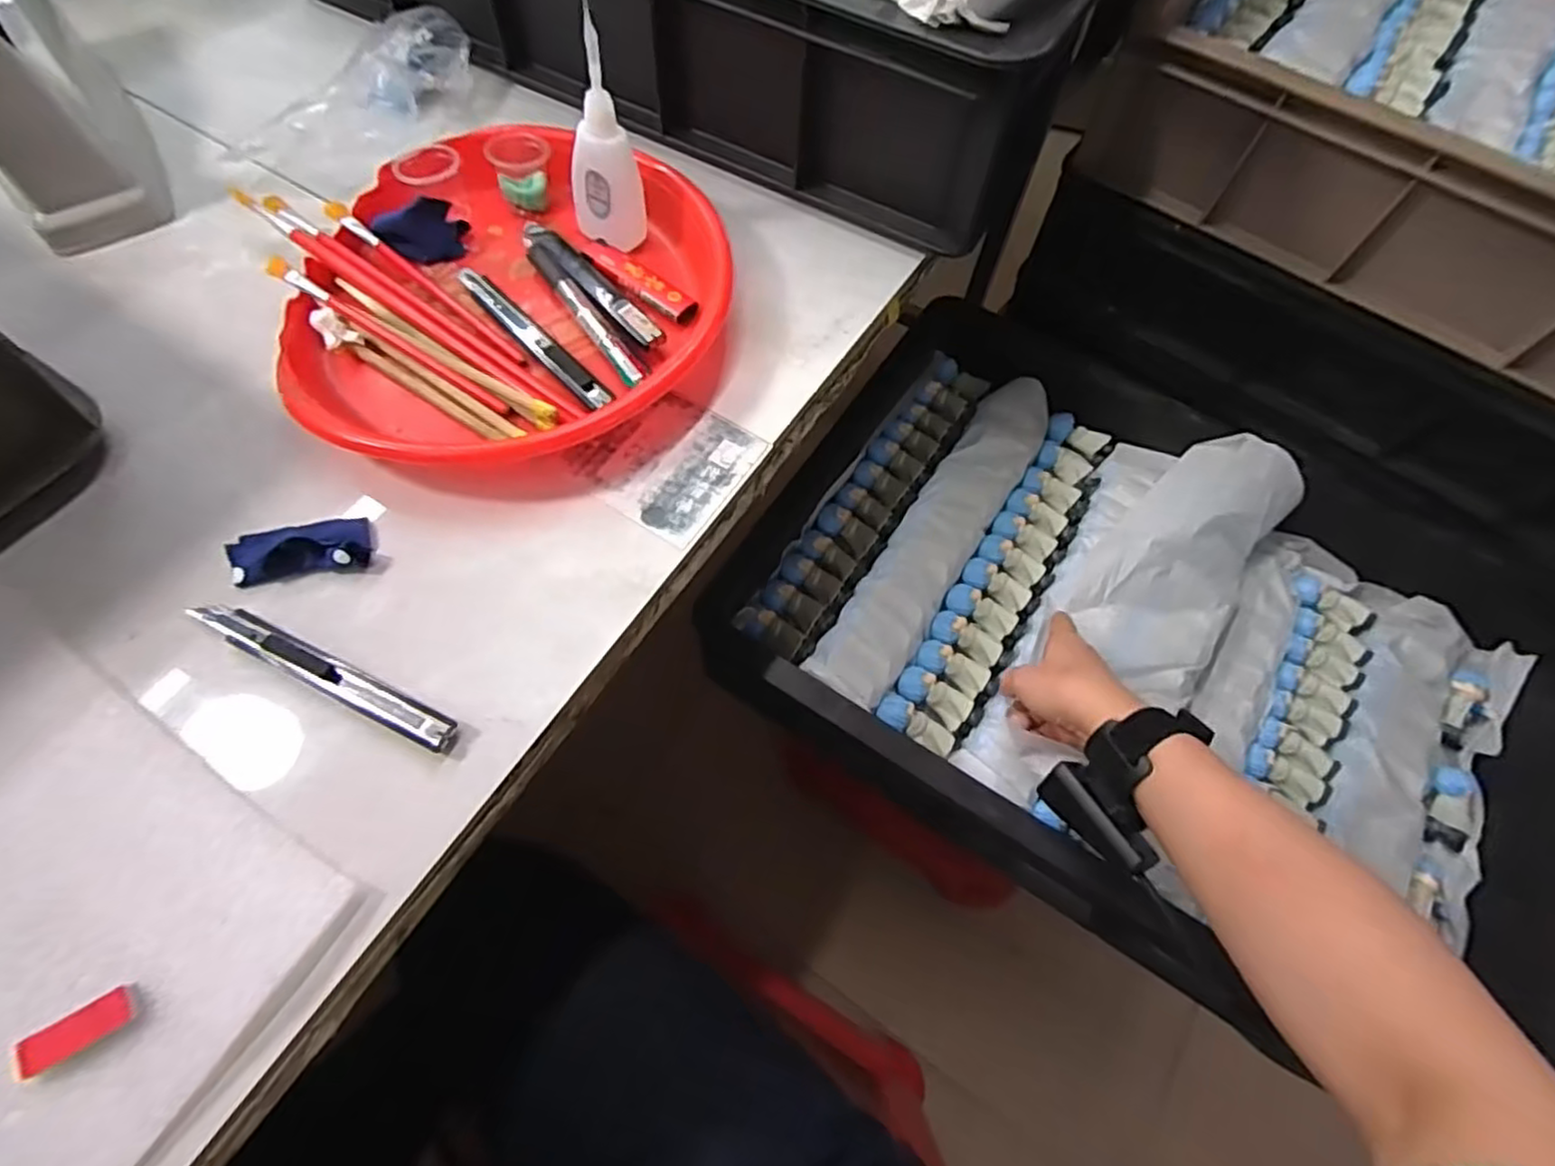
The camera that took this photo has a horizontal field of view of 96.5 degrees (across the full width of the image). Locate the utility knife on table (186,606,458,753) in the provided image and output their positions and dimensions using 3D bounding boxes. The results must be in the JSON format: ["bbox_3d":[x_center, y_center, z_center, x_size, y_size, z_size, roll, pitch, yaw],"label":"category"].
[{"bbox_3d":[-0.204,0.039,0.310,0.137,0.010,0.015,24,65,9],"label":"utility knife on table"}]

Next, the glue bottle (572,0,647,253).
[{"bbox_3d":[-0.101,-0.250,0.386,0.040,0.122,0.031,-14,66,-10],"label":"glue bottle"}]

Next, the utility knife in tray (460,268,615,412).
[{"bbox_3d":[-0.139,-0.141,0.393,0.014,0.009,0.136,-38,72,-19],"label":"utility knife in tray"}]

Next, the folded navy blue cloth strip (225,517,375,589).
[{"bbox_3d":[-0.231,-0.014,0.337,0.062,0.016,0.028,-17,66,-11],"label":"folded navy blue cloth strip"}]

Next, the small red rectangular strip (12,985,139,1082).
[{"bbox_3d":[-0.249,0.160,0.247,0.036,0.009,0.013,-28,69,-15],"label":"small red rectangular strip"}]

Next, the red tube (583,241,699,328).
[{"bbox_3d":[-0.083,-0.182,0.417,0.083,0.007,0.022,36,68,14],"label":"red tube"}]

